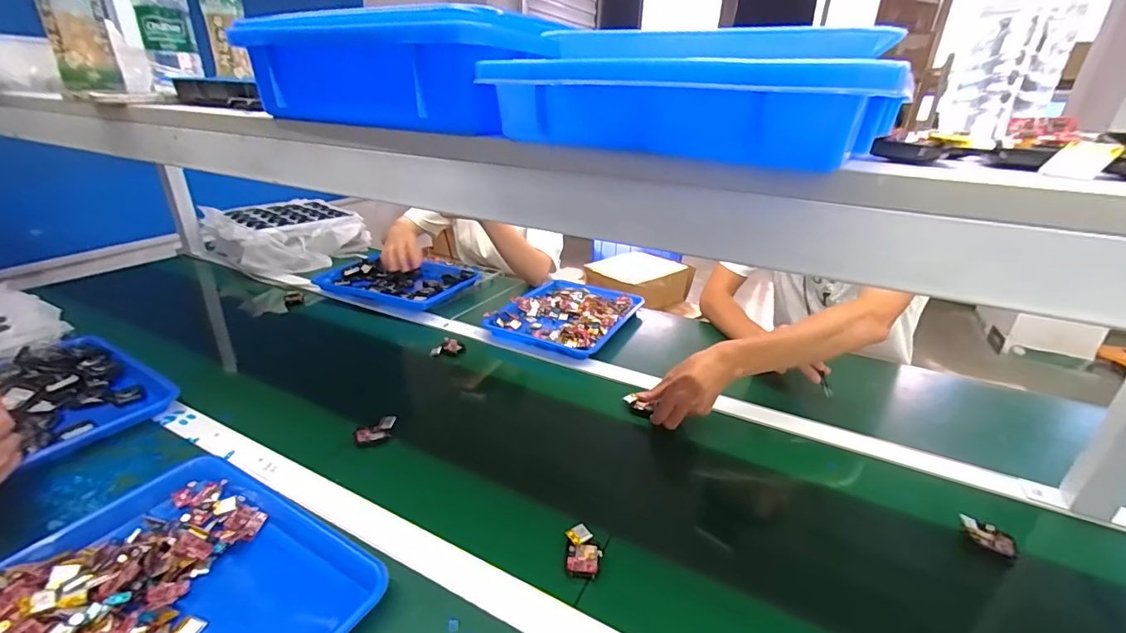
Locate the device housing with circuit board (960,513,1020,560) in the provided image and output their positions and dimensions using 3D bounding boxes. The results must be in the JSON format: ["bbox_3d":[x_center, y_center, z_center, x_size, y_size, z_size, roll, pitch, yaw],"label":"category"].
[{"bbox_3d":[0.487,0.251,0.544,0.051,0.013,0.032,16,28,29],"label":"device housing with circuit board"}]

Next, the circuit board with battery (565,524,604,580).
[{"bbox_3d":[0.022,0.251,0.508,0.037,0.014,0.058,3,24,2],"label":"circuit board with battery"}]

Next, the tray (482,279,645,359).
[{"bbox_3d":[0.015,-0.009,1.035,0.247,0.033,0.304,13,27,24],"label":"tray"}]

